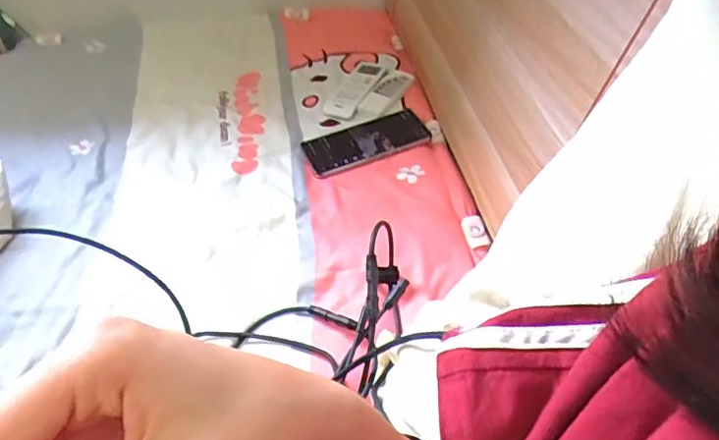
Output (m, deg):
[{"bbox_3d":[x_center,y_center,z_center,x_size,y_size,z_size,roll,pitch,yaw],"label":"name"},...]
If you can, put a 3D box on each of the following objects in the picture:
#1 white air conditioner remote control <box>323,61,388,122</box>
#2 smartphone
[{"bbox_3d":[-0.007,-0.195,0.833,0.056,0.010,0.126,16,54,22],"label":"white air conditioner remote control"},{"bbox_3d":[0.008,-0.109,0.759,0.166,0.011,0.086,-18,46,-9],"label":"smartphone"}]

